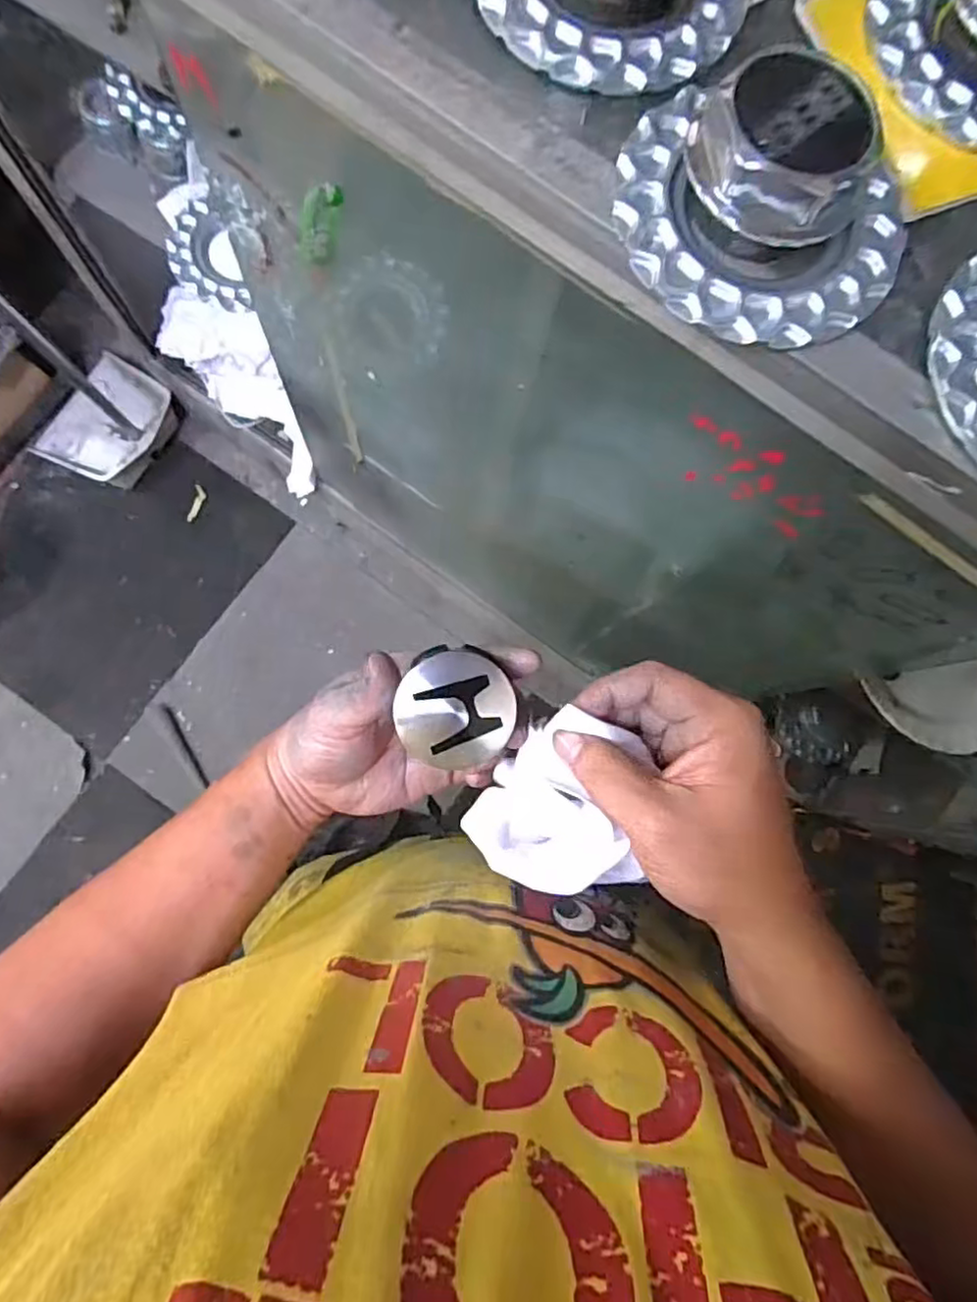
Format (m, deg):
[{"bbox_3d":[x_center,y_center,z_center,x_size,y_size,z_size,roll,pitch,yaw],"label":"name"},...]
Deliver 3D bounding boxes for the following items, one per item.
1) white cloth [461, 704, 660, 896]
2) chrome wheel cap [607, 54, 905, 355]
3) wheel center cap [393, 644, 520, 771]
[{"bbox_3d":[0.031,0.074,0.328,0.079,0.064,0.083,0,83,-3],"label":"white cloth"},{"bbox_3d":[0.150,-0.243,0.350,0.157,0.054,0.142,26,83,0],"label":"chrome wheel cap"},{"bbox_3d":[-0.013,0.026,0.314,0.053,0.013,0.055,0,83,-3],"label":"wheel center cap"}]

